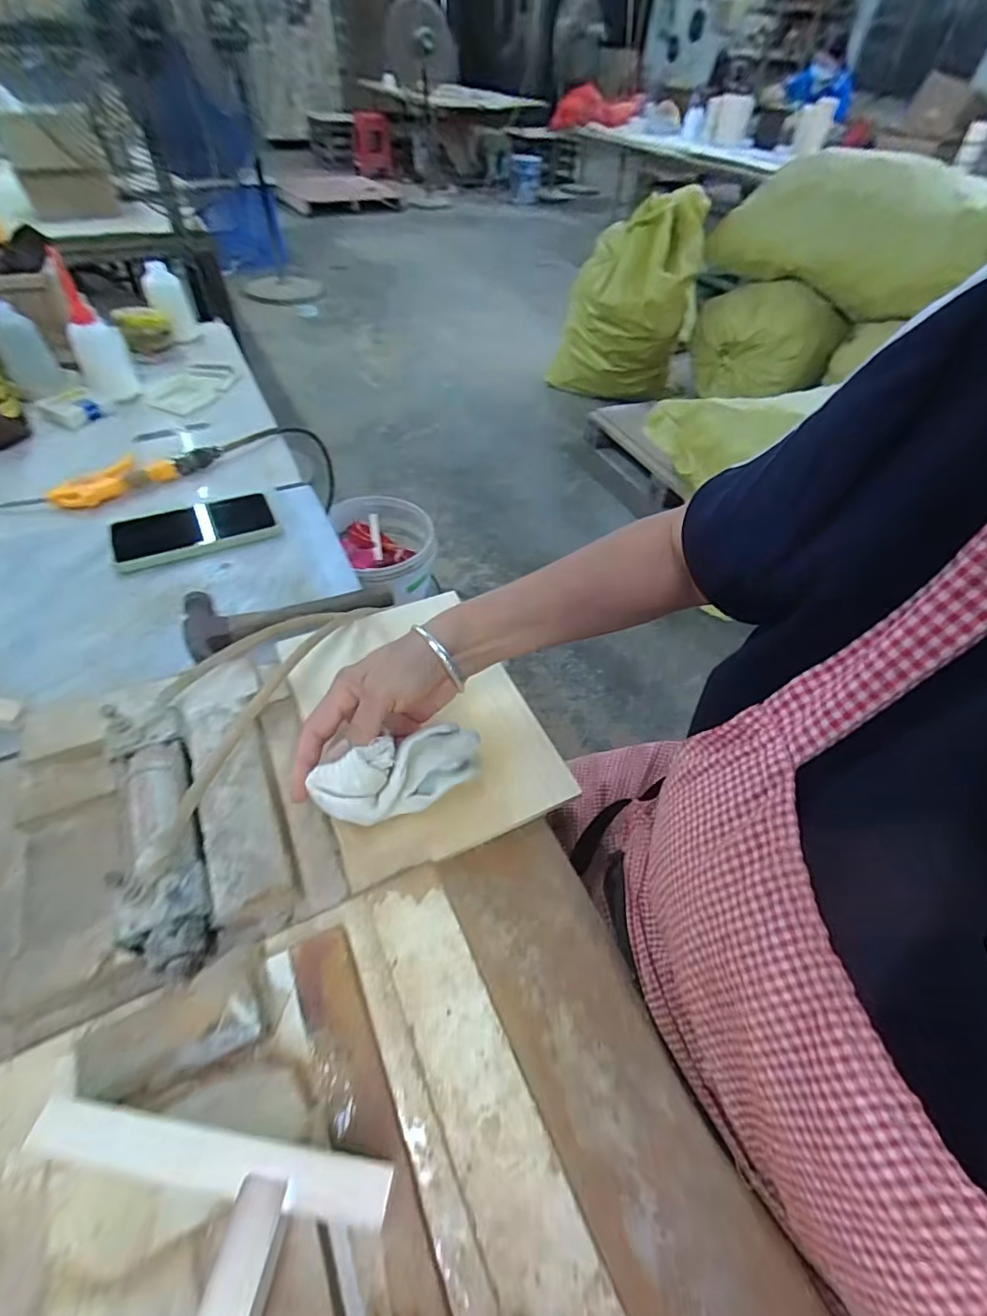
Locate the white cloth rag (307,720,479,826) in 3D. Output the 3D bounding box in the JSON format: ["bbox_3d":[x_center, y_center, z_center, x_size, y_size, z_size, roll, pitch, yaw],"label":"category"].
[{"bbox_3d":[-0.061,0.077,0.347,0.105,0.035,0.042,-15,53,-19],"label":"white cloth rag"}]

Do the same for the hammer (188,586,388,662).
[{"bbox_3d":[-0.200,-0.053,0.514,0.187,0.021,0.076,-22,55,-22],"label":"hammer"}]

